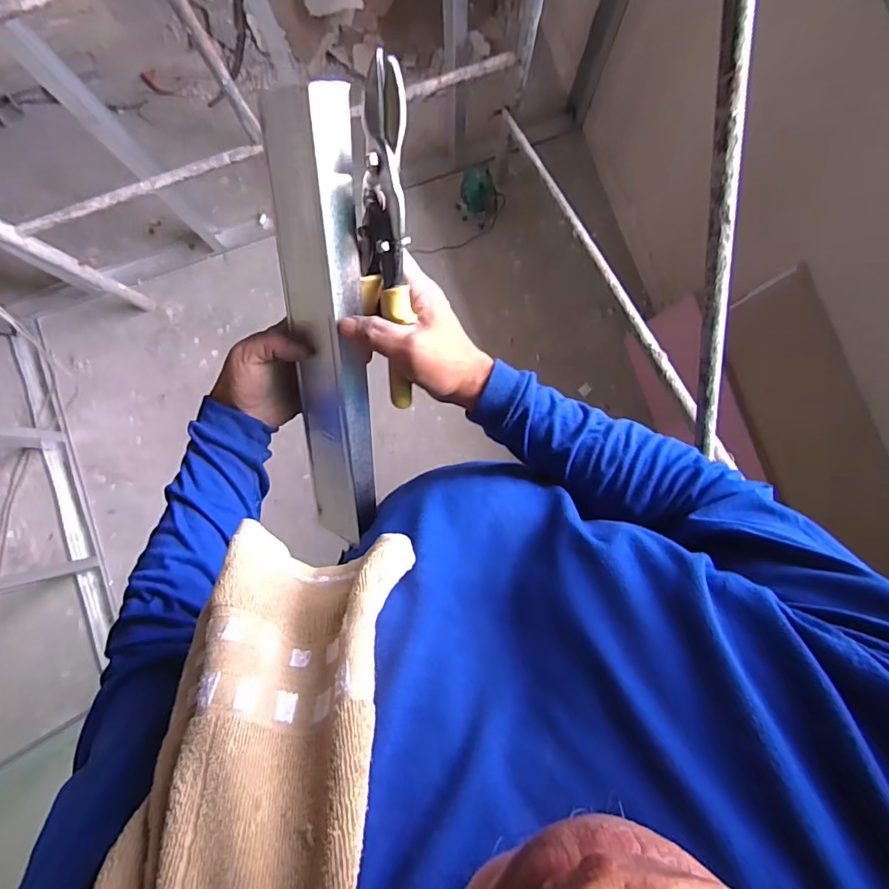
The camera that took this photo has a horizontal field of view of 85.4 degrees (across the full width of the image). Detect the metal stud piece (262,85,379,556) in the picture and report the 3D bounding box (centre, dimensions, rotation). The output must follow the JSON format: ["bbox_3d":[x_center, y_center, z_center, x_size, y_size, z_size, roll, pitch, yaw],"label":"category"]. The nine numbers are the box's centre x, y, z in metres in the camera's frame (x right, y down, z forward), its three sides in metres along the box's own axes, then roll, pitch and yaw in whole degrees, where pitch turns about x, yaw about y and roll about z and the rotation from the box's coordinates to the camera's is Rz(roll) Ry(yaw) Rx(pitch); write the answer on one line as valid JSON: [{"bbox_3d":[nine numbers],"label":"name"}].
[{"bbox_3d":[-0.102,-0.071,0.425,0.069,0.041,0.391,4,125,0],"label":"metal stud piece"}]

